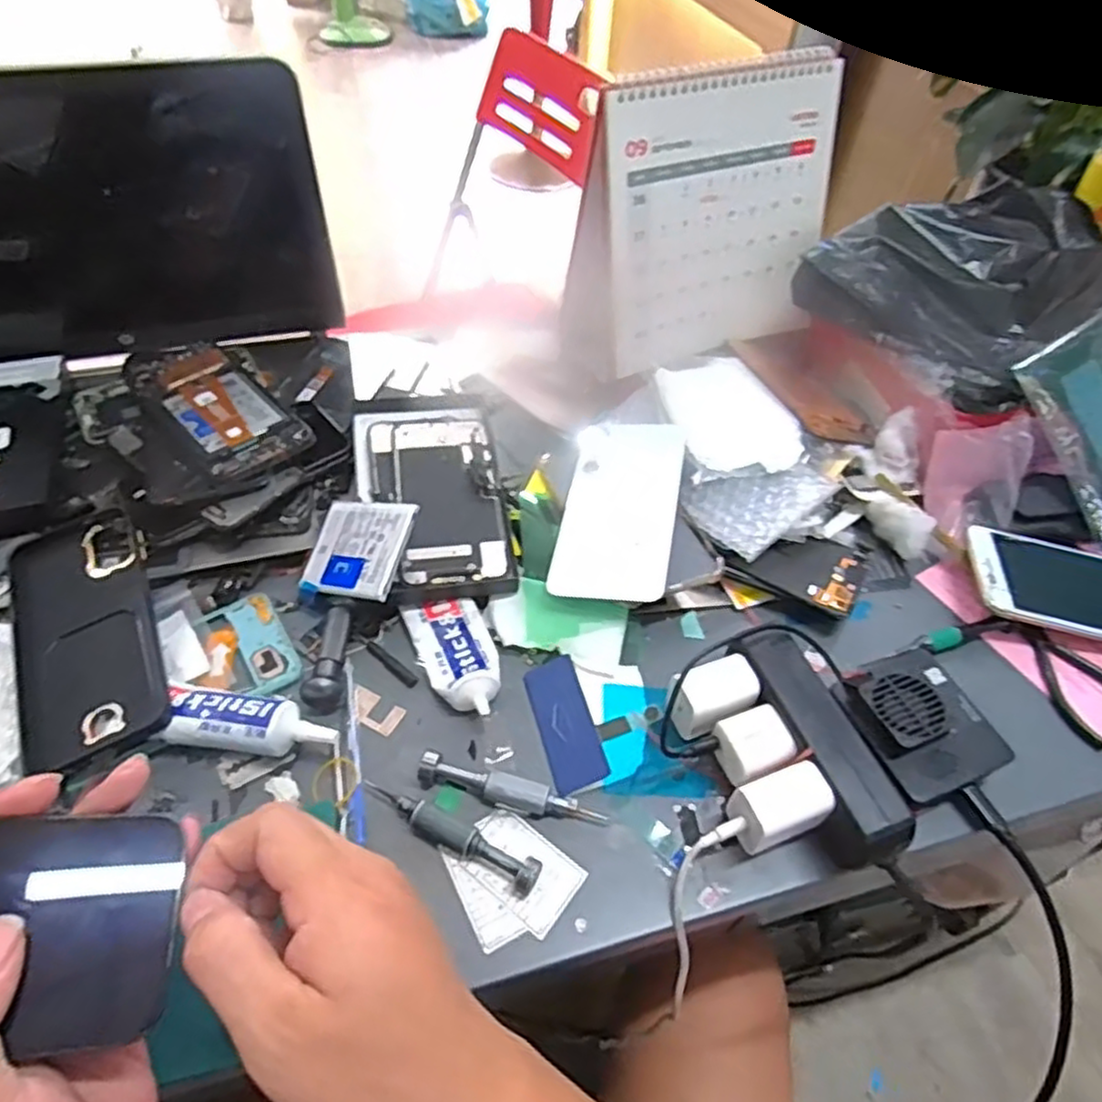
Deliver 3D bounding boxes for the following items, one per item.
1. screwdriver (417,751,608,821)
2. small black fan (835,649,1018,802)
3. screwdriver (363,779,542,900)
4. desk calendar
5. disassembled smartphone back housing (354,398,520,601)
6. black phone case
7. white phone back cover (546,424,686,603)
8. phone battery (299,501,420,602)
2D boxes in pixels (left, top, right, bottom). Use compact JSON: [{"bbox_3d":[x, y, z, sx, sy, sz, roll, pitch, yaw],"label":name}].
[{"bbox_3d":[-0.023,0.133,0.397,0.103,0.017,0.015,14,51,9],"label":"screwdriver"},{"bbox_3d":[0.210,0.092,0.407,0.071,0.020,0.079,-16,52,-16],"label":"small black fan"},{"bbox_3d":[-0.055,0.150,0.383,0.104,0.017,0.016,22,52,15],"label":"screwdriver"},{"bbox_3d":[0.124,-0.254,0.567,0.220,0.201,0.080,-19,53,-18],"label":"desk calendar"},{"bbox_3d":[-0.086,-0.050,0.516,0.100,0.017,0.184,-7,50,-9],"label":"disassembled smartphone back housing"},{"bbox_3d":[-0.278,0.047,0.429,0.080,0.009,0.171,-23,60,-11],"label":"black phone case"},{"bbox_3d":[0.049,-0.031,0.500,0.077,0.005,0.152,1,53,15],"label":"white phone back cover"},{"bbox_3d":[-0.123,-0.002,0.462,0.075,0.005,0.066,1,66,28],"label":"phone battery"}]

